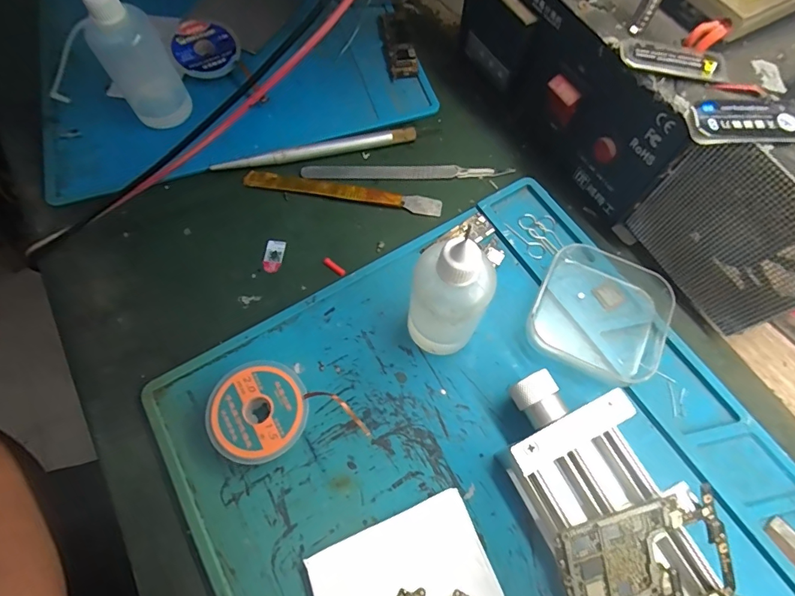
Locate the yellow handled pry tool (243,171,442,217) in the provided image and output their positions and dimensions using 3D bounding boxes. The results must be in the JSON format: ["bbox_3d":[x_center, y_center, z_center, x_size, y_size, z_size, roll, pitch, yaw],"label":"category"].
[{"bbox_3d":[-0.033,-0.063,0.265,0.118,0.004,0.011,10,67,4],"label":"yellow handled pry tool"}]

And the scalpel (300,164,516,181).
[{"bbox_3d":[0.006,-0.078,0.272,0.127,0.005,0.011,-2,66,-1],"label":"scalpel"}]

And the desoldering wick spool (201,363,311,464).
[{"bbox_3d":[-0.065,0.054,0.209,0.045,0.013,0.044,0,66,0],"label":"desoldering wick spool"}]

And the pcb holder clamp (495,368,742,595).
[{"bbox_3d":[0.091,0.096,0.181,0.059,0.033,0.135,-28,69,-12],"label":"pcb holder clamp"}]

